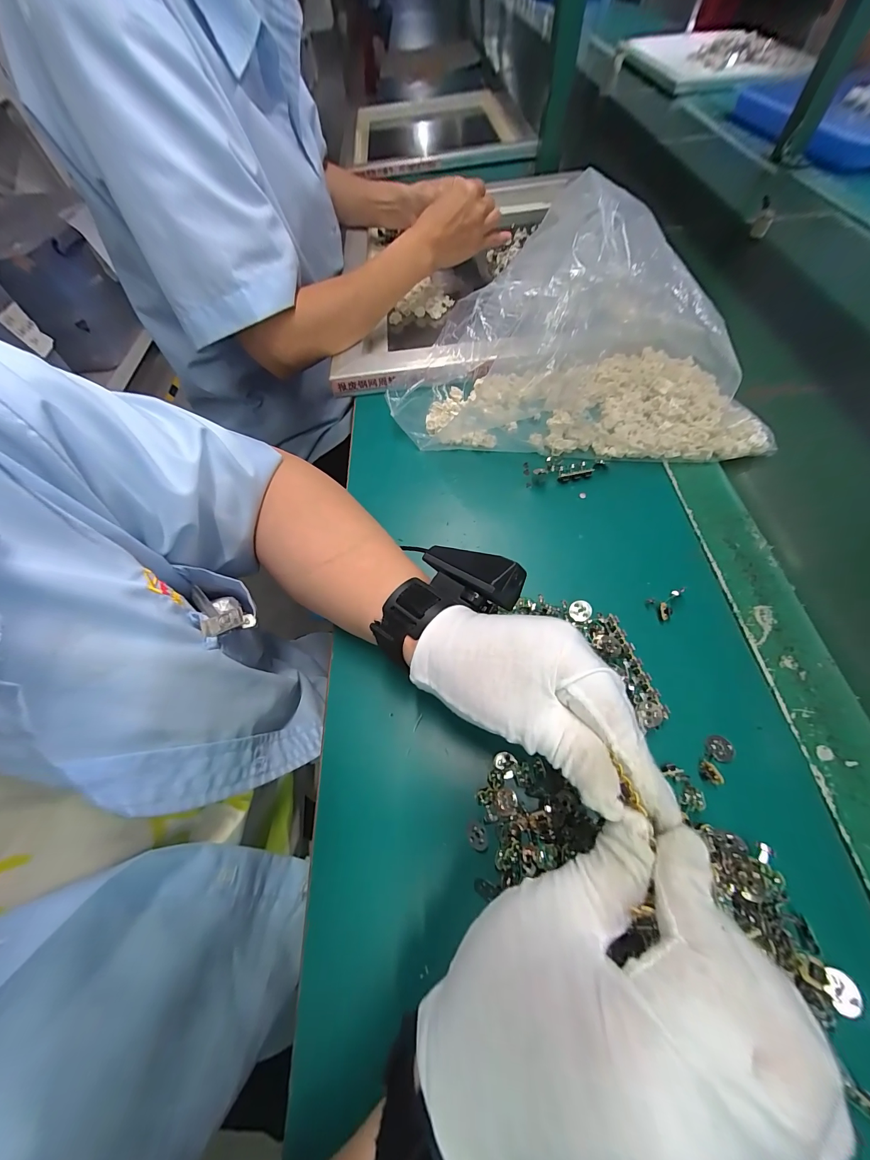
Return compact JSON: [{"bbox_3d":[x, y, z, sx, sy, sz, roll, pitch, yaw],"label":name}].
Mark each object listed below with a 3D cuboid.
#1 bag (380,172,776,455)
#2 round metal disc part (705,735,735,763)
[{"bbox_3d":[0.127,-0.219,0.332,0.346,0.147,0.169,-1,61,5],"label":"bag"},{"bbox_3d":[0.181,0.107,0.234,0.016,0.004,0.016,-2,61,4],"label":"round metal disc part"}]

